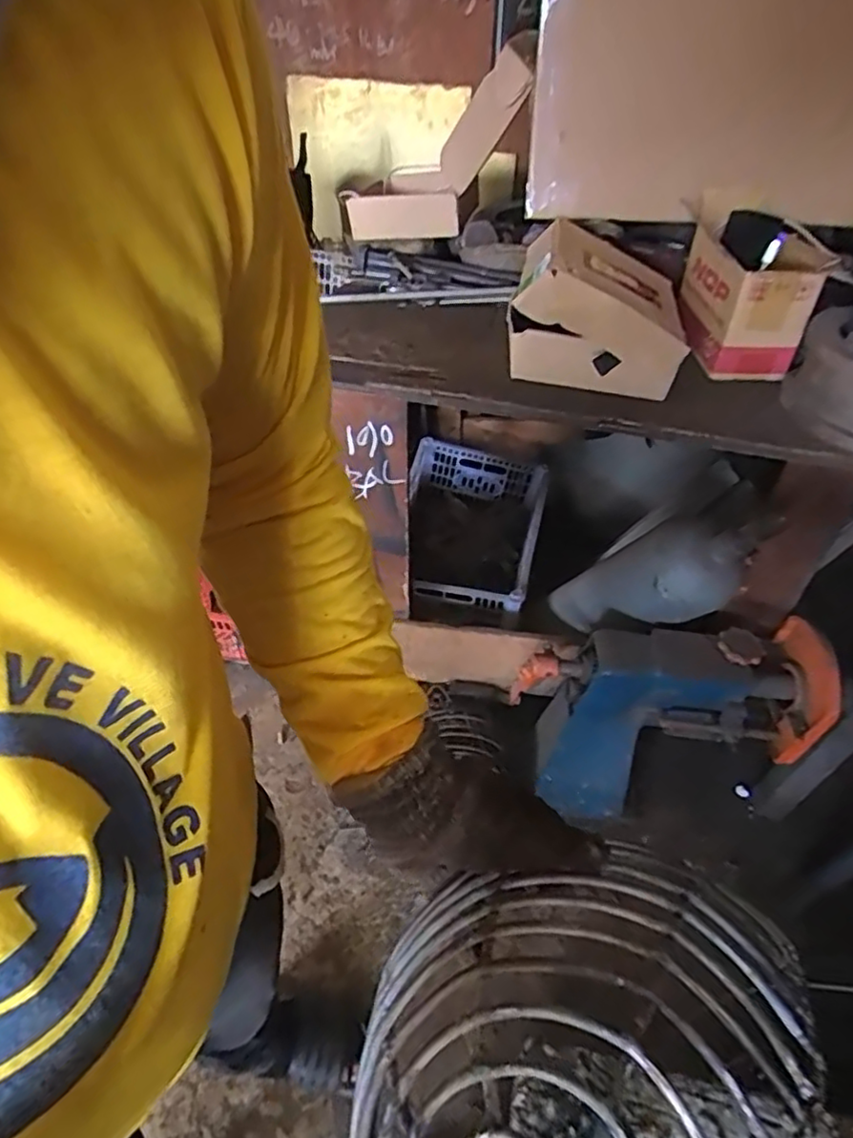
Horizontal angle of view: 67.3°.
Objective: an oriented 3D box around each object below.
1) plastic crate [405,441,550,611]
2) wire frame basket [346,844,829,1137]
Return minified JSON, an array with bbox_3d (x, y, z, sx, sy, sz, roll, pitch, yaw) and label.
[{"bbox_3d":[0.099,-0.044,1.508,0.310,0.244,0.452,9,46,8],"label":"plastic crate"},{"bbox_3d":[0.069,0.204,0.283,0.208,0.085,0.155,-6,45,-7],"label":"wire frame basket"}]

